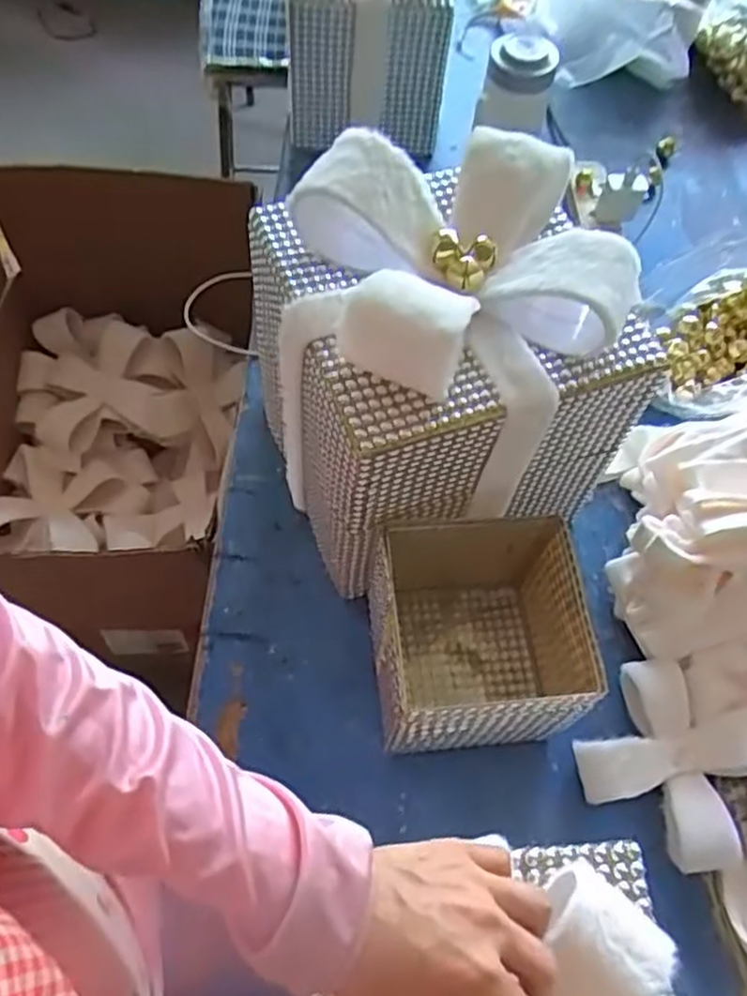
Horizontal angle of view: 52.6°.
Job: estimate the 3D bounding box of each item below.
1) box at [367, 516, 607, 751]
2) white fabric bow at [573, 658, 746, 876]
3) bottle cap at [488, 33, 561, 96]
[{"bbox_3d":[0.089,0.126,0.668,0.168,0.160,0.161,-4,60,-6],"label":"box"},{"bbox_3d":[0.273,0.233,0.679,0.147,0.037,0.154,32,62,14],"label":"white fabric bow"},{"bbox_3d":[0.234,-0.682,1.188,0.110,0.050,0.118,17,60,6],"label":"bottle cap"}]

